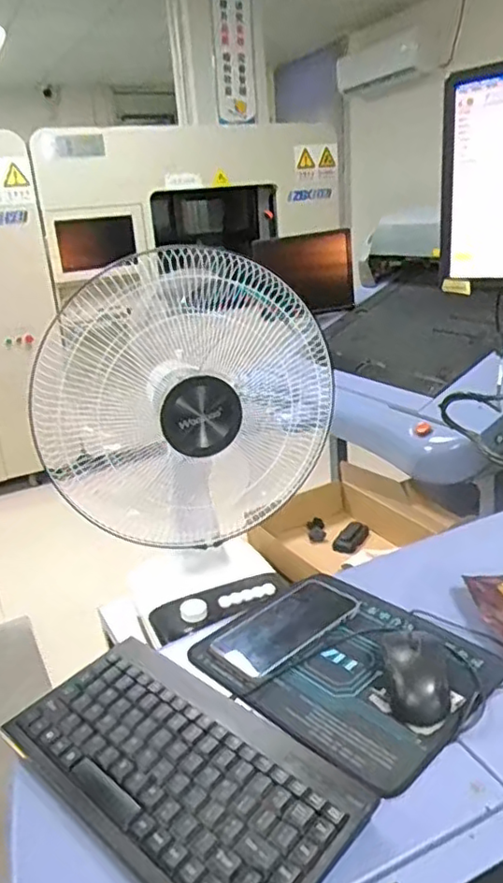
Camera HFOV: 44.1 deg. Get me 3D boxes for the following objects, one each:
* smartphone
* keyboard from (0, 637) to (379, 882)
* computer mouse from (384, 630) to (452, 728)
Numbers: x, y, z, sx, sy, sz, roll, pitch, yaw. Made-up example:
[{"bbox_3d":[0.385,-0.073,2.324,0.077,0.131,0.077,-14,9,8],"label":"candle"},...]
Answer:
[{"bbox_3d":[0.038,0.194,0.662,0.156,0.015,0.080,-21,28,-36],"label":"smartphone"},{"bbox_3d":[-0.063,0.259,0.496,0.286,0.026,0.146,15,29,39],"label":"keyboard"},{"bbox_3d":[0.151,0.209,0.569,0.057,0.036,0.101,-2,22,6],"label":"computer mouse"}]

